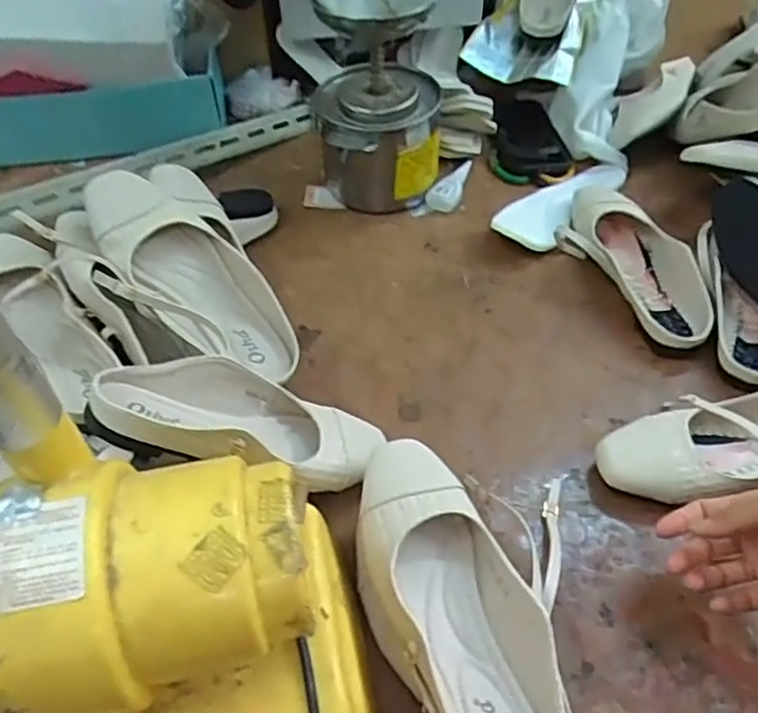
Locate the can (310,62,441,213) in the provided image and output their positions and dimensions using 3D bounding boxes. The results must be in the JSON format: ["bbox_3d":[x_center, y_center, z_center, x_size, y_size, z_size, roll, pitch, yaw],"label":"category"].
[{"bbox_3d":[0.003,-0.255,0.778,0.136,0.116,0.133,-12,50,-8],"label":"can"}]

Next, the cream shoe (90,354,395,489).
[{"bbox_3d":[-0.101,0.054,0.509,0.217,0.065,0.093,22,37,-19],"label":"cream shoe"}]

